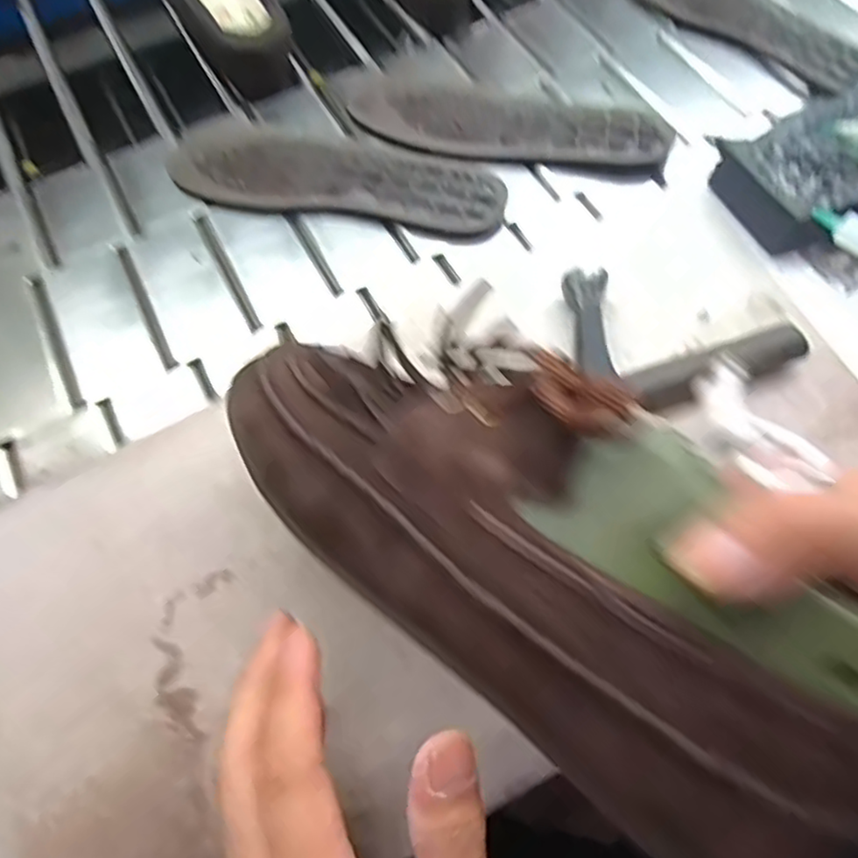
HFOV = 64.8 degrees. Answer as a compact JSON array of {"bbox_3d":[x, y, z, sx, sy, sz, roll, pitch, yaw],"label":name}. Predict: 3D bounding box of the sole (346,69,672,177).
[{"bbox_3d":[0.066,-0.256,0.564,0.254,0.012,0.110,17,63,9],"label":"sole"}]

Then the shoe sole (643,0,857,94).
[{"bbox_3d":[0.292,-0.382,0.629,0.102,0.013,0.274,-35,67,-17],"label":"shoe sole"}]

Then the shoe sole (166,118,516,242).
[{"bbox_3d":[-0.075,-0.202,0.538,0.269,0.013,0.092,9,62,5],"label":"shoe sole"}]

